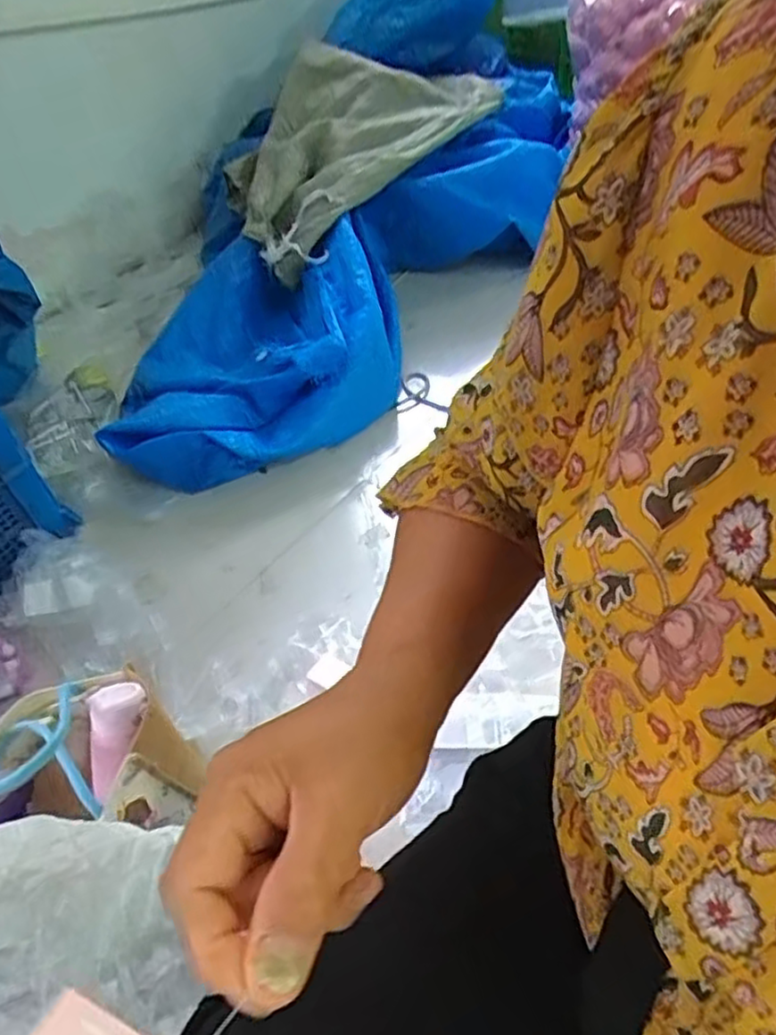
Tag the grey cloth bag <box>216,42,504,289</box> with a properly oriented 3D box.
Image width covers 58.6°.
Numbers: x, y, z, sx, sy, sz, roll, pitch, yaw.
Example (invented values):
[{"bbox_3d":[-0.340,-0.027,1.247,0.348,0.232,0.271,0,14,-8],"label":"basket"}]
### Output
[{"bbox_3d":[-0.090,-0.846,1.522,0.423,0.110,0.700,39,72,14],"label":"grey cloth bag"}]

